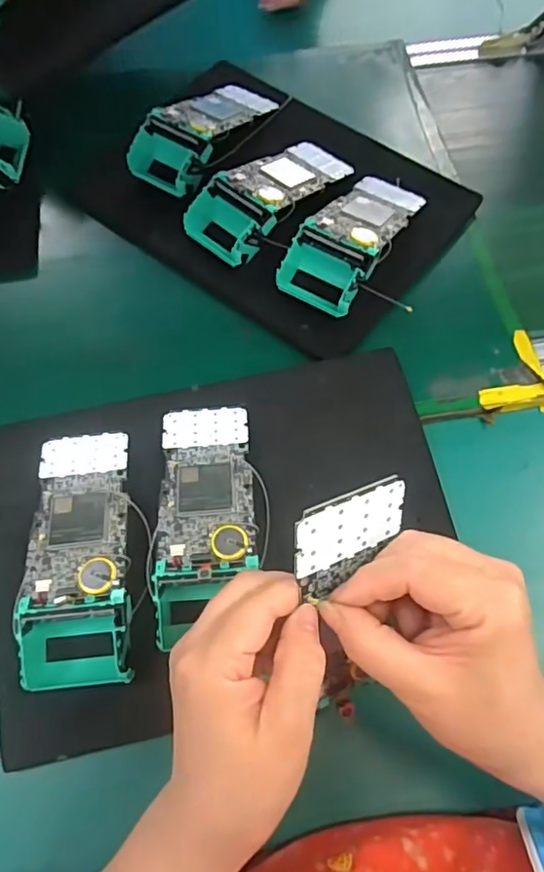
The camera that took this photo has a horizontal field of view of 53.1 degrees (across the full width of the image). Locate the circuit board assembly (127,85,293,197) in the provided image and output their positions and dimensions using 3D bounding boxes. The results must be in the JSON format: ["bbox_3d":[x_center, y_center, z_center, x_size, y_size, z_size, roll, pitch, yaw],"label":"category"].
[{"bbox_3d":[-0.063,-0.319,0.555,0.081,0.051,0.185,34,72,15],"label":"circuit board assembly"}]

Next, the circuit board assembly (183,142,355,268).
[{"bbox_3d":[0.001,-0.232,0.516,0.084,0.050,0.176,35,72,15],"label":"circuit board assembly"}]

